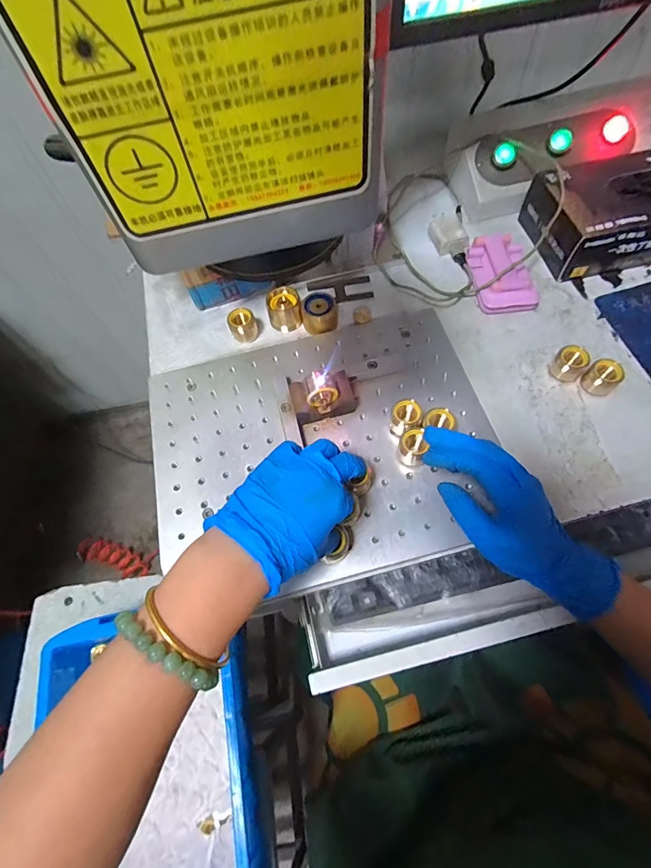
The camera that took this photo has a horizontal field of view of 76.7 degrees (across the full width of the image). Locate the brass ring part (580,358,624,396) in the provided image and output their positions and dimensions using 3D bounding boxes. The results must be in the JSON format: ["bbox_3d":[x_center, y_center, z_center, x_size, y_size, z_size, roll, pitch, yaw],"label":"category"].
[{"bbox_3d":[0.285,-0.058,0.424,0.030,0.027,0.030,-1,65,2],"label":"brass ring part"}]

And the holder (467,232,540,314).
[{"bbox_3d":[0.211,-0.193,0.494,0.063,0.029,0.103,-6,64,-1],"label":"holder"}]

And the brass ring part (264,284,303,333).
[{"bbox_3d":[-0.050,-0.151,0.486,0.039,0.030,0.035,-10,65,-2],"label":"brass ring part"}]

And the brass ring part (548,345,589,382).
[{"bbox_3d":[0.256,-0.074,0.433,0.028,0.029,0.027,26,68,14],"label":"brass ring part"}]

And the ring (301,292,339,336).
[{"bbox_3d":[-0.007,-0.141,0.480,0.042,0.026,0.039,-1,65,2],"label":"ring"}]

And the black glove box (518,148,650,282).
[{"bbox_3d":[0.372,-0.267,0.492,0.228,0.074,0.122,-8,64,-1],"label":"black glove box"}]

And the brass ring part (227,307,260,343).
[{"bbox_3d":[-0.096,-0.127,0.480,0.032,0.026,0.027,-18,65,-6],"label":"brass ring part"}]

